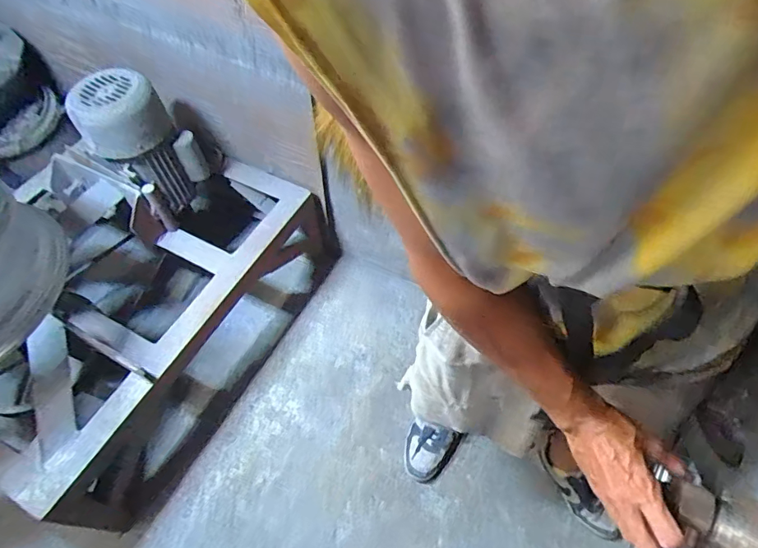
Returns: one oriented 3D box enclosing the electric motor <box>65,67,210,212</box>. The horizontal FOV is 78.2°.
[{"bbox_3d":[-0.613,-0.316,1.172,0.205,0.319,0.187,19,60,15],"label":"electric motor"}]

